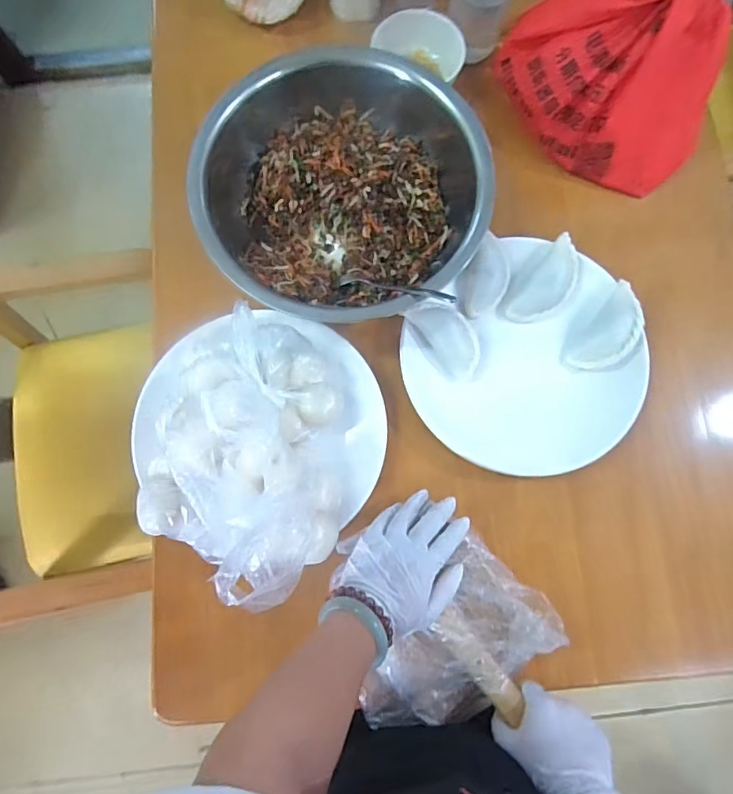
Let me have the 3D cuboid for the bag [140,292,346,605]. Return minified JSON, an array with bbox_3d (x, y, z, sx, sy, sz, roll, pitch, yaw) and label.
[{"bbox_3d":[-0.111,0.051,0.527,0.207,0.123,0.271,17,79,3],"label":"bag"}]

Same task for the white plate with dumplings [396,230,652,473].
[{"bbox_3d":[0.200,-0.048,0.611,0.274,0.055,0.267,0,78,0],"label":"white plate with dumplings"}]

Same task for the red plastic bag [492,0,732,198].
[{"bbox_3d":[0.312,-0.413,0.599,0.191,0.229,0.263,-30,80,-6],"label":"red plastic bag"}]

